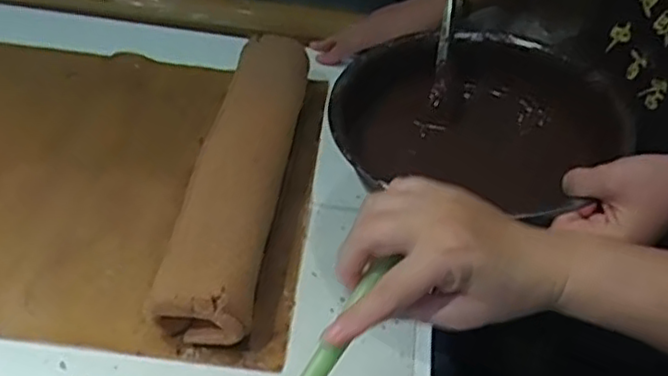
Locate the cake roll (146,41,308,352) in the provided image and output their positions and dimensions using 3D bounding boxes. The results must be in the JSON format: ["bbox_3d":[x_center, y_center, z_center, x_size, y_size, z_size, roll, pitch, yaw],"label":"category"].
[{"bbox_3d":[-0.087,-0.022,0.667,0.080,0.058,0.373,6,45,2],"label":"cake roll"}]

